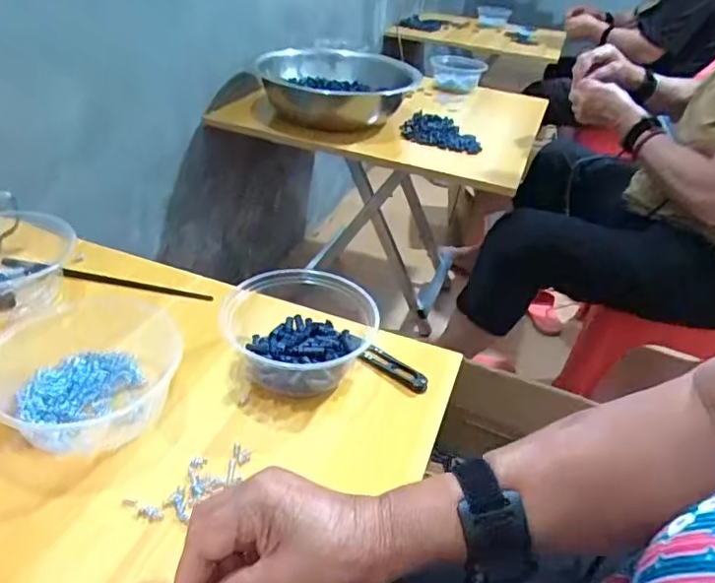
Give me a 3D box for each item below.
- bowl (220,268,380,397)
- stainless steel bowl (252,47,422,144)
[{"bbox_3d":[-0.054,0.034,0.507,0.126,0.062,0.150,13,34,9],"label":"bowl"},{"bbox_3d":[-0.052,-0.362,1.035,0.258,0.124,0.272,5,34,-3],"label":"stainless steel bowl"}]

